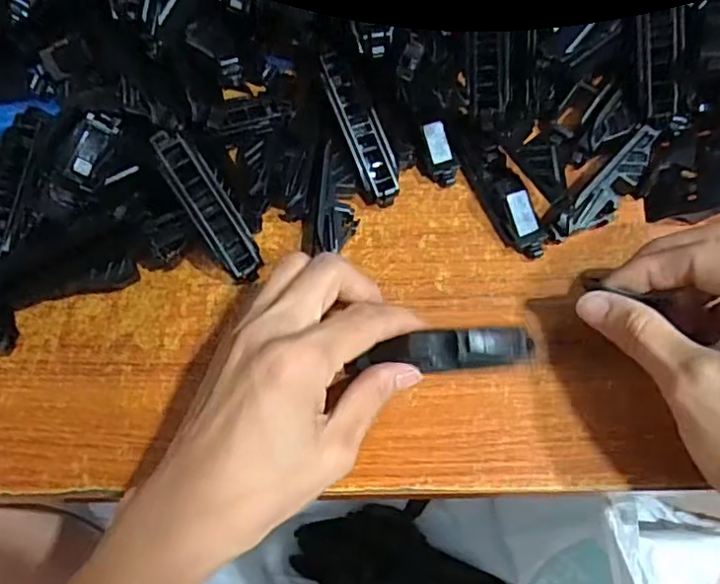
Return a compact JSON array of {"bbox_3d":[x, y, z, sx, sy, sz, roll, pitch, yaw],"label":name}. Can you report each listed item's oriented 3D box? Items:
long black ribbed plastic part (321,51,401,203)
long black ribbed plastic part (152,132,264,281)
[{"bbox_3d":[0.000,-0.080,0.298,0.020,0.010,0.076,-24,88,-7],"label":"long black ribbed plastic part"},{"bbox_3d":[-0.070,-0.039,0.282,0.017,0.010,0.075,-33,98,-11],"label":"long black ribbed plastic part"}]

